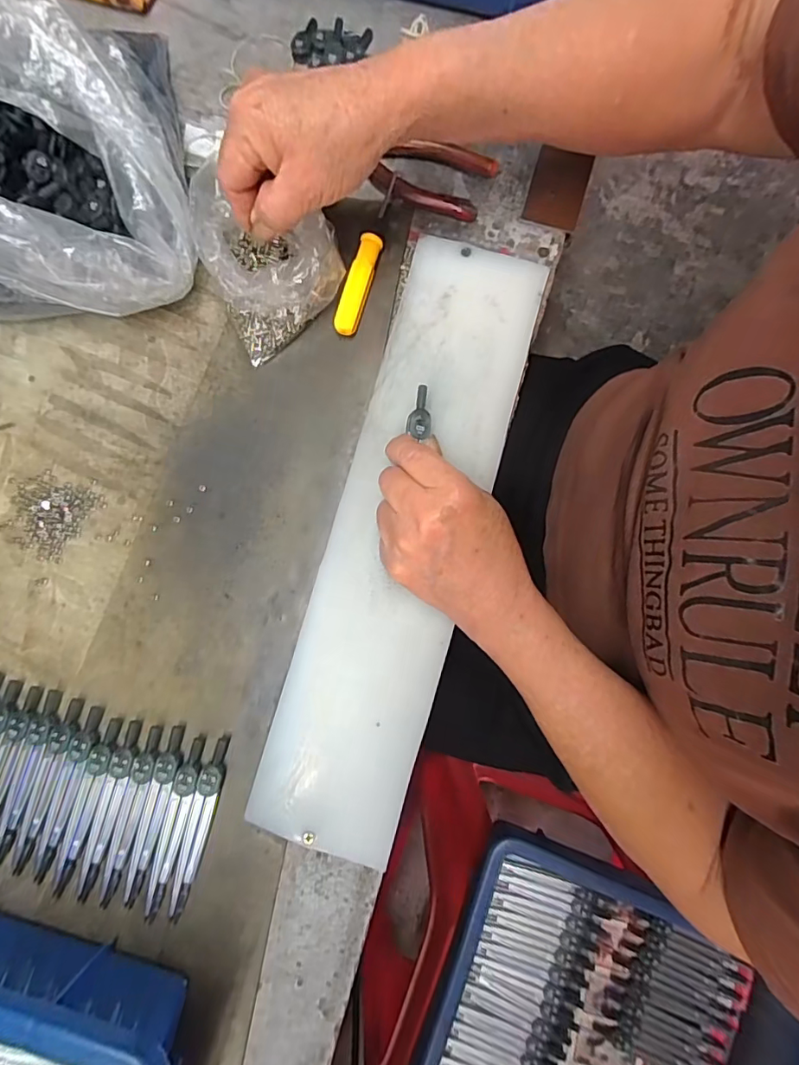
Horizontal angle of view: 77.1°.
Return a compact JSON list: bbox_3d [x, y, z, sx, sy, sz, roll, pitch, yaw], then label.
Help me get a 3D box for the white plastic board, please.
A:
[{"bbox_3d":[0.003,-0.002,0.323,0.092,0.015,0.396,16,85,6],"label":"white plastic board"}]

